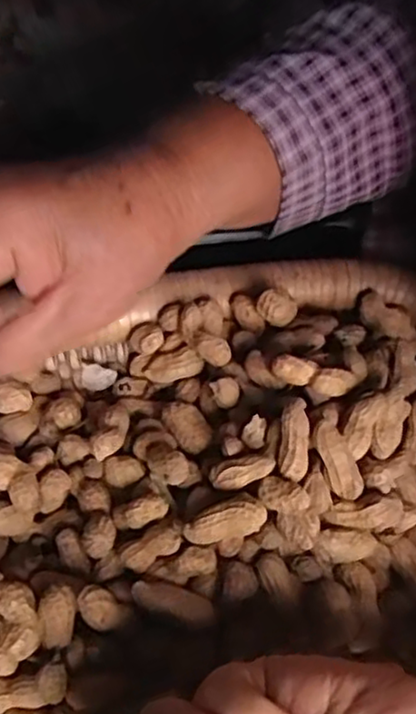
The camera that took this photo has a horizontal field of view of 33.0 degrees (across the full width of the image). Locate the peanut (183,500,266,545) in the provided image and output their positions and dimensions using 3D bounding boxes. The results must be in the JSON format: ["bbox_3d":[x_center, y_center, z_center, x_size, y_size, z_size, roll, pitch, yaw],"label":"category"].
[{"bbox_3d":[0.007,0.070,0.299,0.036,0.010,0.015,-18,69,11],"label":"peanut"}]

